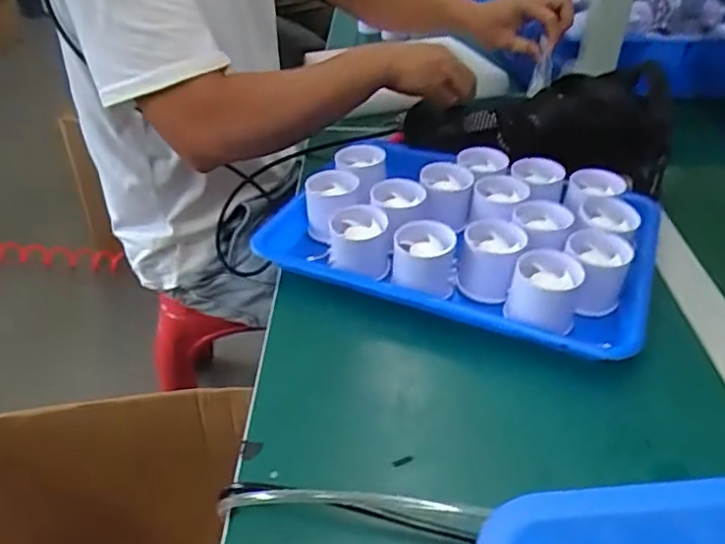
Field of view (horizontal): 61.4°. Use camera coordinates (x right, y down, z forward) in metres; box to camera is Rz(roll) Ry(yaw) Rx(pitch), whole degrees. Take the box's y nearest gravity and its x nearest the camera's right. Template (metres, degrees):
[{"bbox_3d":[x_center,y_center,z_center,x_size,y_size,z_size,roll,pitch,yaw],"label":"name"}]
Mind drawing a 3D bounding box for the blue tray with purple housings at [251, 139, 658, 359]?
[{"bbox_3d":[0.093,-0.046,0.568,0.331,0.056,0.233,16,39,19],"label":"blue tray with purple housings"}]

